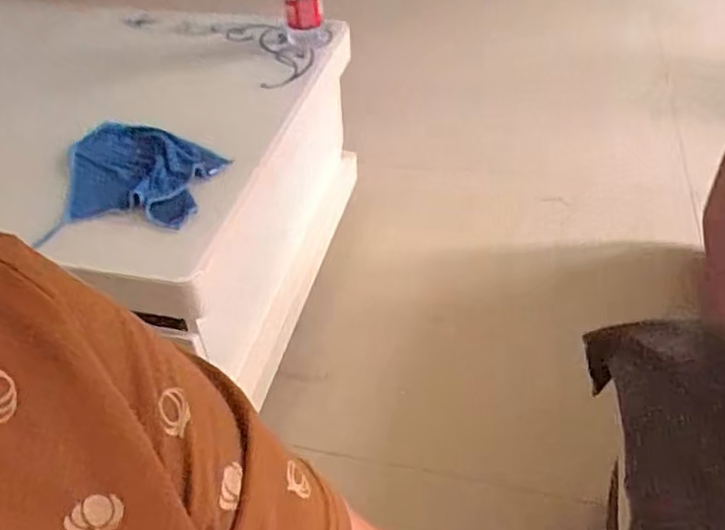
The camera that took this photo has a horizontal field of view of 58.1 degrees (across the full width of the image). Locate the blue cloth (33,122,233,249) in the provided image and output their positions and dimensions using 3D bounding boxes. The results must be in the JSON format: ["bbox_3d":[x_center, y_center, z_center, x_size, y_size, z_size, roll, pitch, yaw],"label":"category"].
[{"bbox_3d":[-0.300,-0.118,0.868,0.225,0.051,0.246,2,43,4],"label":"blue cloth"}]

